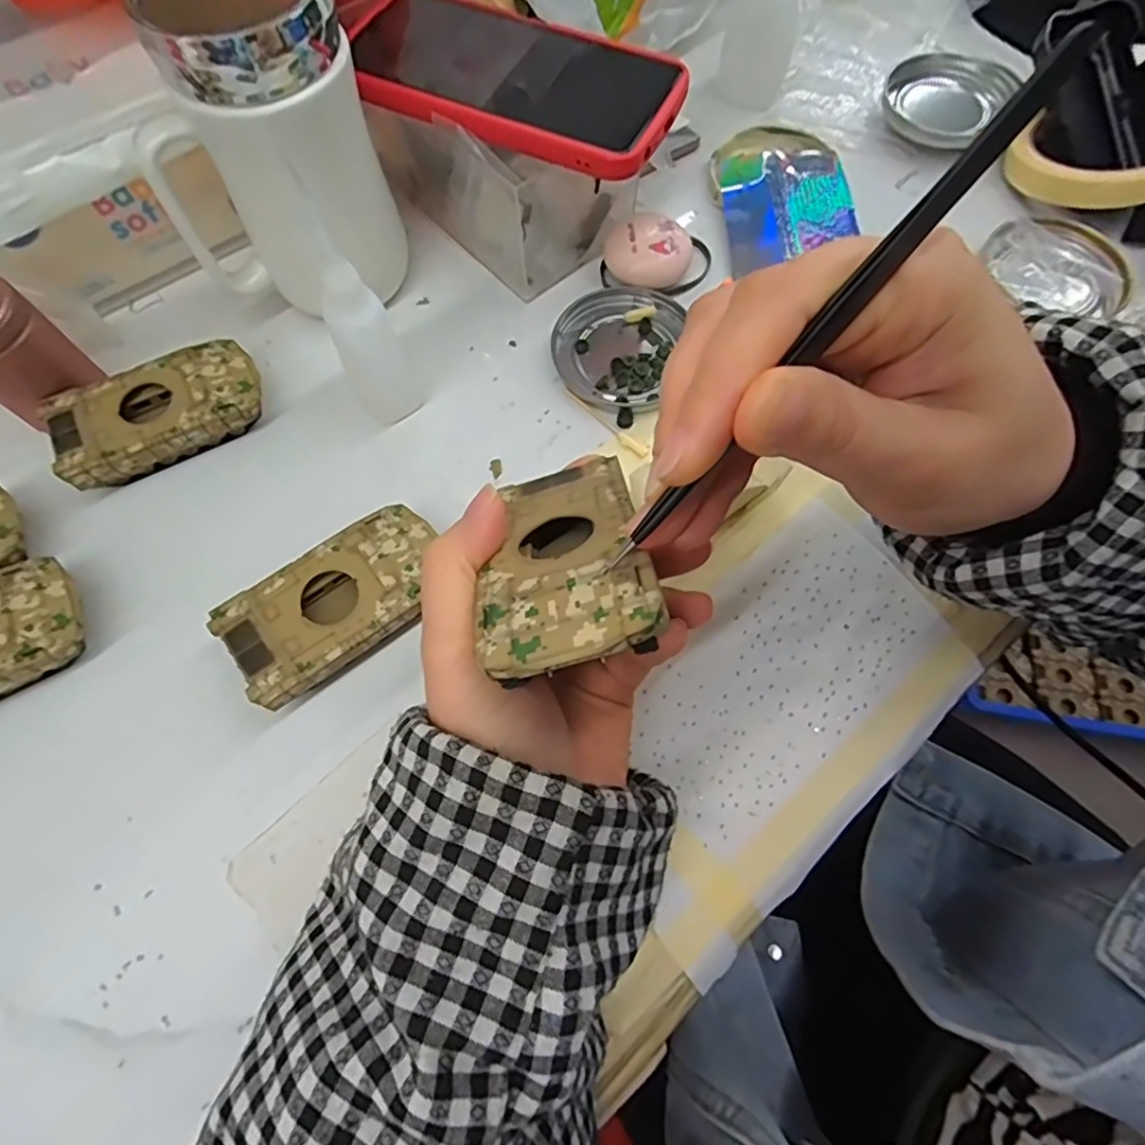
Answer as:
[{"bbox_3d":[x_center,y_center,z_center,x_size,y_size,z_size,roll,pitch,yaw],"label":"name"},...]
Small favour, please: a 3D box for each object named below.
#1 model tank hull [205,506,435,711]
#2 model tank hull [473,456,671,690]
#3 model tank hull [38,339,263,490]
[{"bbox_3d":[-0.100,0.014,0.276,0.094,0.024,0.051,-34,70,-14],"label":"model tank hull"},{"bbox_3d":[-0.003,-0.007,0.187,0.045,0.015,0.096,-3,34,-1],"label":"model tank hull"},{"bbox_3d":[-0.204,-0.078,0.314,0.095,0.027,0.049,-28,68,-12],"label":"model tank hull"}]

